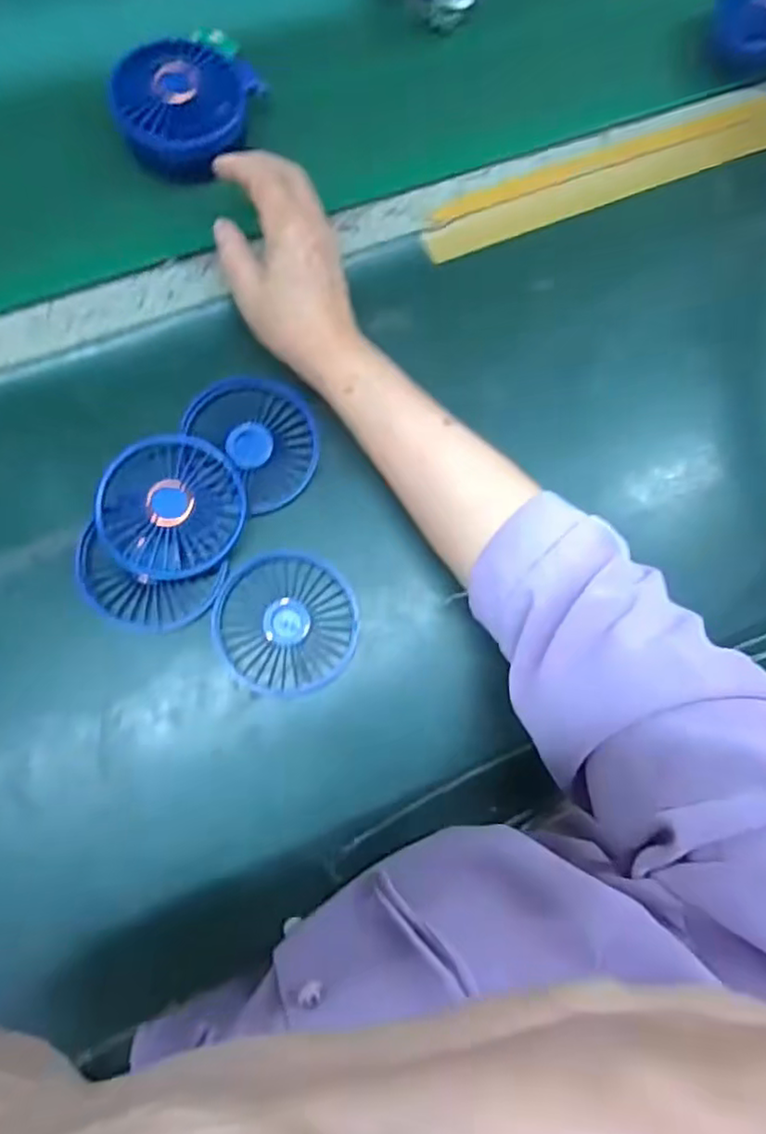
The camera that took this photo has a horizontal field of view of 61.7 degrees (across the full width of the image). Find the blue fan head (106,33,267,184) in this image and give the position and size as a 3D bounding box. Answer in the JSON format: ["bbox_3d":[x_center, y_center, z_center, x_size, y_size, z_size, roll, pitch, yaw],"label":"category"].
[{"bbox_3d":[-0.135,-0.314,0.439,0.081,0.042,0.088,15,77,-1],"label":"blue fan head"}]

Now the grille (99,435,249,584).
[{"bbox_3d":[-0.128,-0.037,0.390,0.083,0.008,0.085,0,88,-12],"label":"grille"}]

